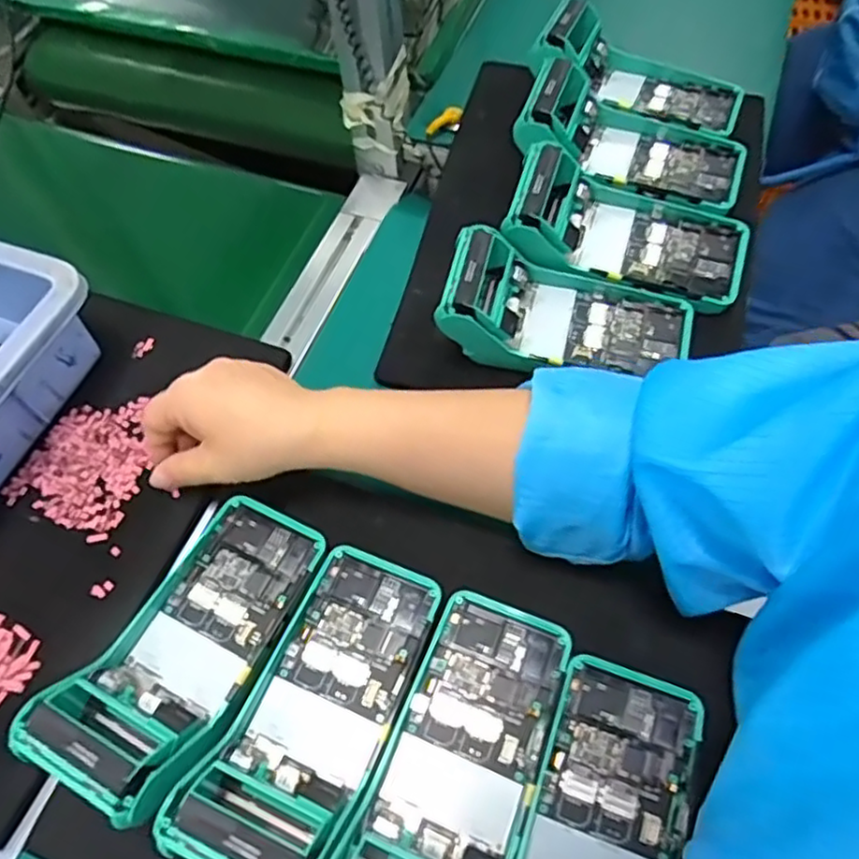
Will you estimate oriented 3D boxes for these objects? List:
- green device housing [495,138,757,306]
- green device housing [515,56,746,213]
[{"bbox_3d":[0.145,-0.146,0.499,0.178,0.058,0.086,16,61,-5],"label":"green device housing"},{"bbox_3d":[0.158,-0.225,0.534,0.176,0.052,0.083,21,62,-5],"label":"green device housing"}]

